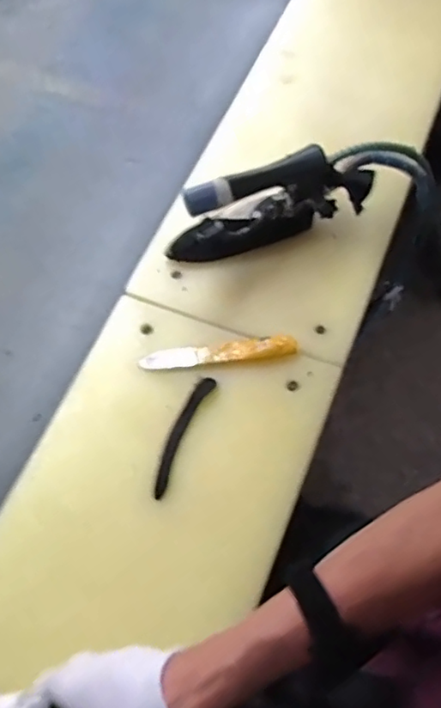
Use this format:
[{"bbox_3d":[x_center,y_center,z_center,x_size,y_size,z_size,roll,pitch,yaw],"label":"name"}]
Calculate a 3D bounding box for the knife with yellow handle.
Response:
[{"bbox_3d":[-0.002,-0.001,0.666,0.170,0.022,0.028,-6,67,9],"label":"knife with yellow handle"}]

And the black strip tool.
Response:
[{"bbox_3d":[-0.042,0.084,0.634,0.022,0.011,0.135,21,65,13],"label":"black strip tool"}]

